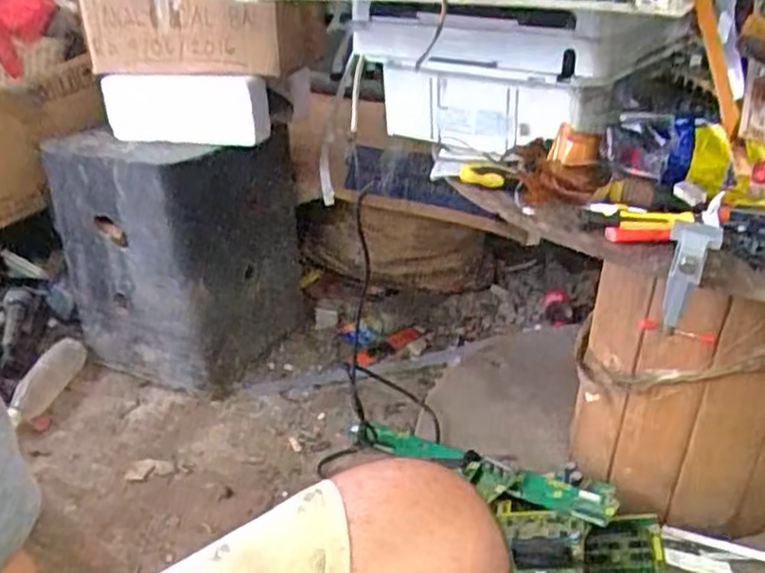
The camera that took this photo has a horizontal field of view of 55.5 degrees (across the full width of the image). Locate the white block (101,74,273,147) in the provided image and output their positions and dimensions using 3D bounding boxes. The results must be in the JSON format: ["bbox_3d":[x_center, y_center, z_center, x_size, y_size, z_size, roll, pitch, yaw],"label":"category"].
[{"bbox_3d":[-0.308,-0.273,1.118,0.274,0.111,0.030,7,28,12],"label":"white block"}]

